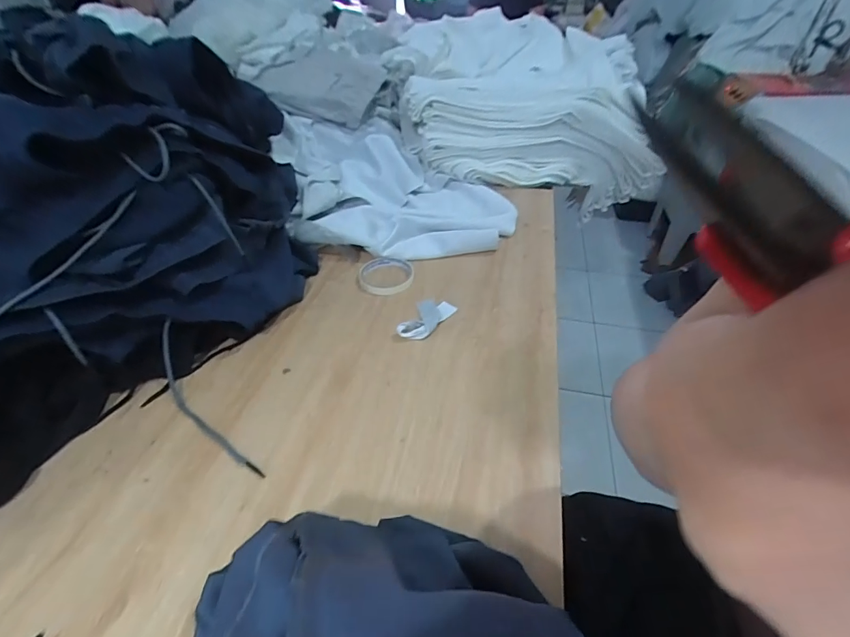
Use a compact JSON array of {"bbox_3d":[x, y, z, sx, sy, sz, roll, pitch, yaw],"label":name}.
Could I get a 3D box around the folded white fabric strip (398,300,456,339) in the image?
[{"bbox_3d":[0.004,-0.003,0.585,0.057,0.019,0.092,14,44,17],"label":"folded white fabric strip"}]

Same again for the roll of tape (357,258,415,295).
[{"bbox_3d":[-0.063,-0.069,0.662,0.087,0.011,0.087,-1,41,1],"label":"roll of tape"}]

